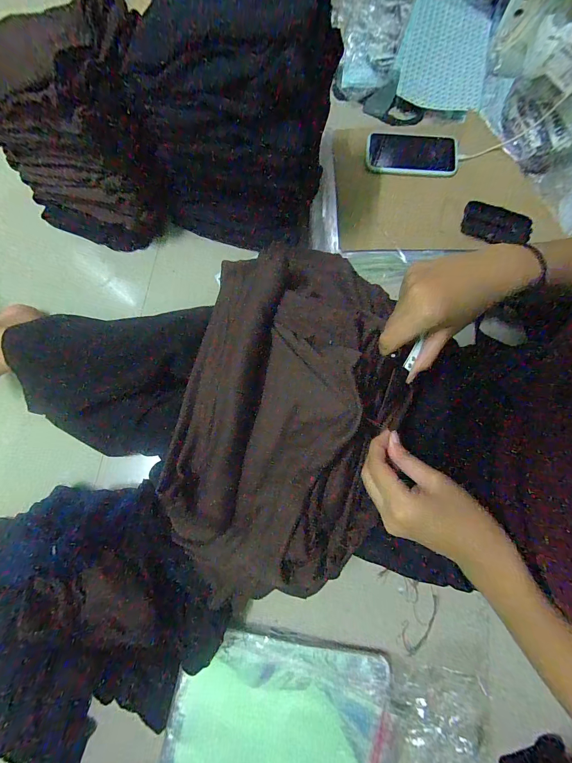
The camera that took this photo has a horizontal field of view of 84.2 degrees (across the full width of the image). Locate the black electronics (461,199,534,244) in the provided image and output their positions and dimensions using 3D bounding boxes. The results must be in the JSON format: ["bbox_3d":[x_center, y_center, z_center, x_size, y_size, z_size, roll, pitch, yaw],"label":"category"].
[{"bbox_3d":[0.359,-0.268,0.546,0.113,0.033,0.046,22,78,5],"label":"black electronics"}]

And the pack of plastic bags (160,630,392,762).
[{"bbox_3d":[-0.012,0.450,0.401,0.274,0.017,0.209,8,78,3],"label":"pack of plastic bags"}]

